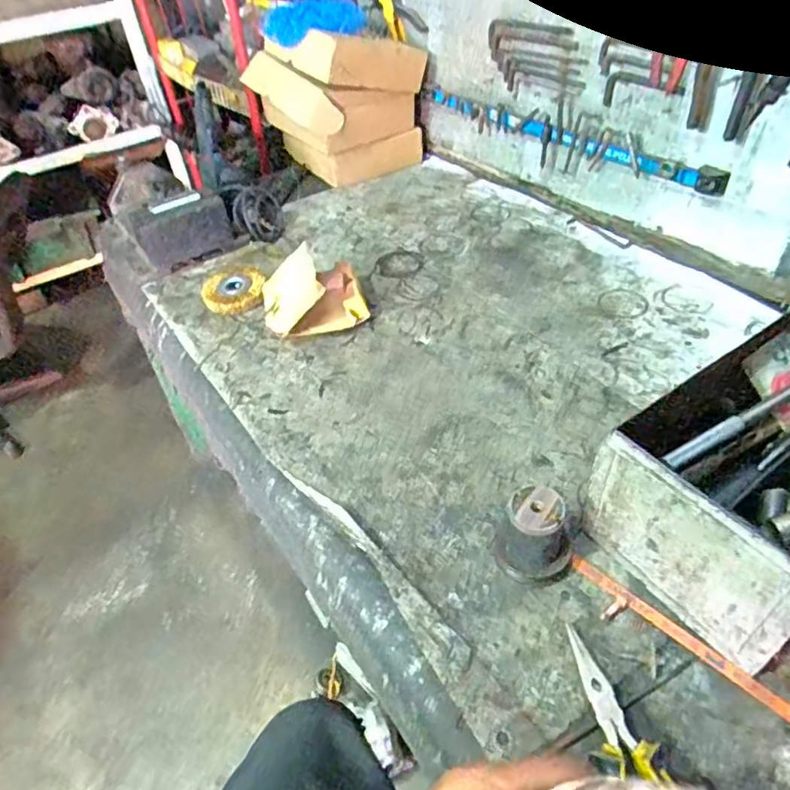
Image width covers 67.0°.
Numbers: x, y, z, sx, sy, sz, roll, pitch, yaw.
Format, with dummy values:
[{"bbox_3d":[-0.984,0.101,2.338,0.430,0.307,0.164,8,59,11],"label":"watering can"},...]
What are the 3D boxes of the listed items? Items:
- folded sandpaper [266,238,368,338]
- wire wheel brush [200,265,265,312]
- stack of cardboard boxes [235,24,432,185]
[{"bbox_3d":[-0.125,-0.162,0.877,0.145,0.087,0.136,-13,45,-8],"label":"folded sandpaper"},{"bbox_3d":[-0.256,-0.168,0.943,0.097,0.019,0.107,-18,46,-13],"label":"wire wheel brush"},{"bbox_3d":[-0.118,-0.596,1.194,0.219,0.253,0.300,-34,51,-26],"label":"stack of cardboard boxes"}]

